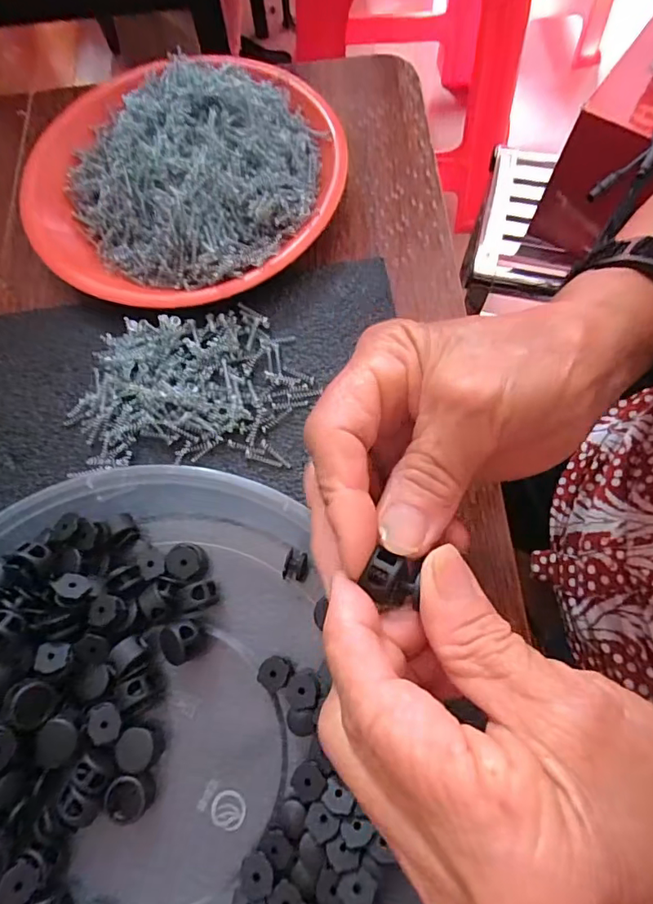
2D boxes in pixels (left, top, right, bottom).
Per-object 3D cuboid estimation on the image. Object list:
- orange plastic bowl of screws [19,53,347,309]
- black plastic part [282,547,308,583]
[{"bbox_3d":[-0.087,-0.168,0.301,0.194,0.043,0.182,0,71,2],"label":"orange plastic bowl of screws"},{"bbox_3d":[-0.014,0.053,0.234,0.011,0.010,0.014,11,72,6],"label":"black plastic part"}]

